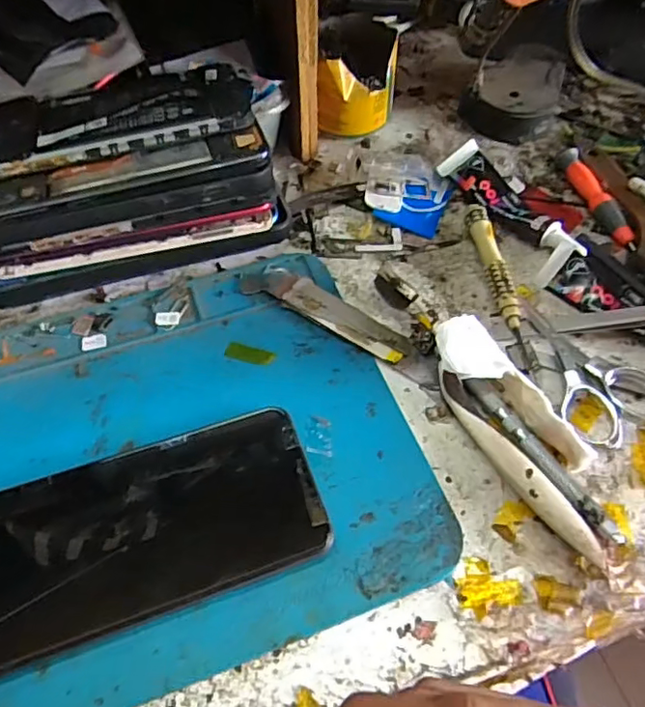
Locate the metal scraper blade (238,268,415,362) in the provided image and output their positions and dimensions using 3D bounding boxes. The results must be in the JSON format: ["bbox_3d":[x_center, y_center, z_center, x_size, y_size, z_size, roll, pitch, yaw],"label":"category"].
[{"bbox_3d":[0.002,-0.025,0.316,0.101,0.007,0.023,26,60,16],"label":"metal scraper blade"}]

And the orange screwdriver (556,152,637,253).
[{"bbox_3d":[0.177,-0.099,0.366,0.012,0.013,0.086,-12,57,-9],"label":"orange screwdriver"}]

